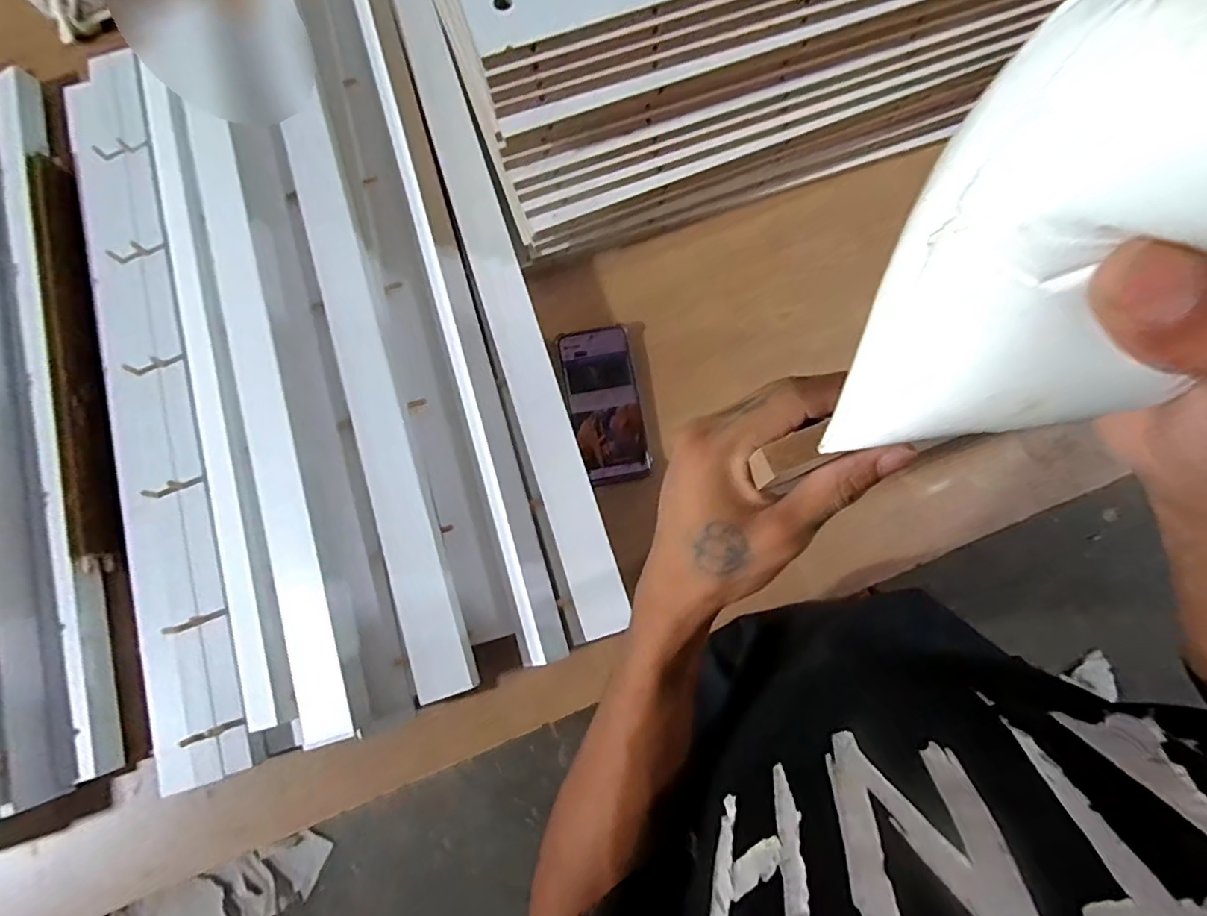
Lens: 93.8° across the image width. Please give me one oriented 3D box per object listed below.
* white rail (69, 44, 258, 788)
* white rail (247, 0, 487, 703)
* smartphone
[{"bbox_3d":[-0.454,-0.073,0.564,0.115,0.030,0.744,-15,79,-2],"label":"white rail"},{"bbox_3d":[-0.244,-0.149,0.545,0.059,0.025,0.737,-17,79,-2],"label":"white rail"},{"bbox_3d":[0.001,-0.056,0.584,0.074,0.009,0.165,-10,79,-1],"label":"smartphone"}]

